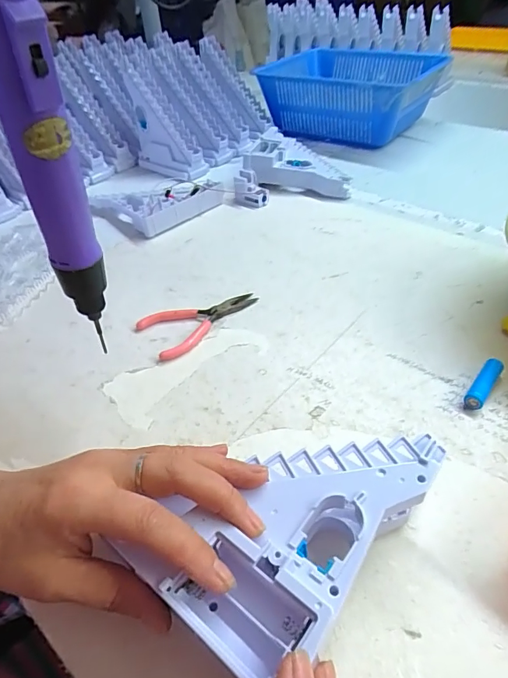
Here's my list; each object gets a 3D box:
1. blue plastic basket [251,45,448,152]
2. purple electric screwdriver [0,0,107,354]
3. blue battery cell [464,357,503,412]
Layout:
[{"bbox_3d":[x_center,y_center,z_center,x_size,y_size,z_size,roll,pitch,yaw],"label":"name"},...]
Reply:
[{"bbox_3d":[0.184,-0.460,0.819,0.292,0.108,0.265,23,49,28],"label":"blue plastic basket"},{"bbox_3d":[-0.112,-0.091,0.244,0.034,0.202,0.035,-29,47,-24],"label":"purple electric screwdriver"},{"bbox_3d":[0.182,0.036,0.341,0.014,0.014,0.051,27,51,30],"label":"blue battery cell"}]

